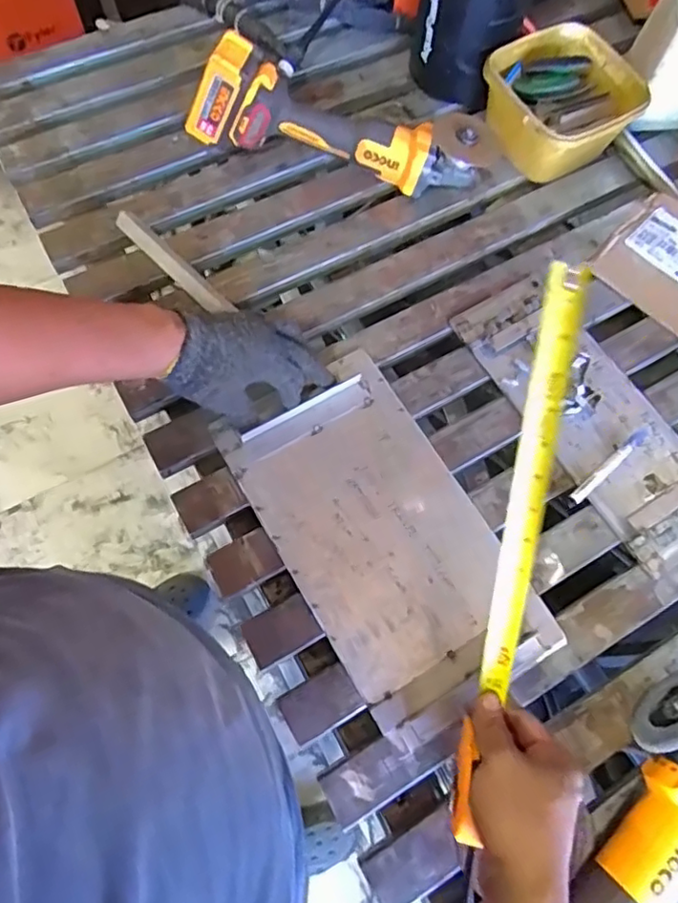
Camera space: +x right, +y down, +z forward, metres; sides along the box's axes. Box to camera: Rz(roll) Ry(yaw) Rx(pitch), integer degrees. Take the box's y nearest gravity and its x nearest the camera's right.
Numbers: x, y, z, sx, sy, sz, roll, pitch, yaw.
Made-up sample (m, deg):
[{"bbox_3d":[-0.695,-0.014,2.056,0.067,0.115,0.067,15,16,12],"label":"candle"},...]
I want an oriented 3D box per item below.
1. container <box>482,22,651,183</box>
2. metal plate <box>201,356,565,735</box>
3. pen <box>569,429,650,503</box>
[{"bbox_3d":[0.288,-0.450,0.784,0.176,0.095,0.162,-23,72,-10],"label":"container"},{"bbox_3d":[0.041,0.083,0.616,0.199,0.019,0.359,-29,73,-12],"label":"metal plate"},{"bbox_3d":[0.300,0.013,0.652,0.127,0.008,0.014,-39,76,-14],"label":"pen"}]

